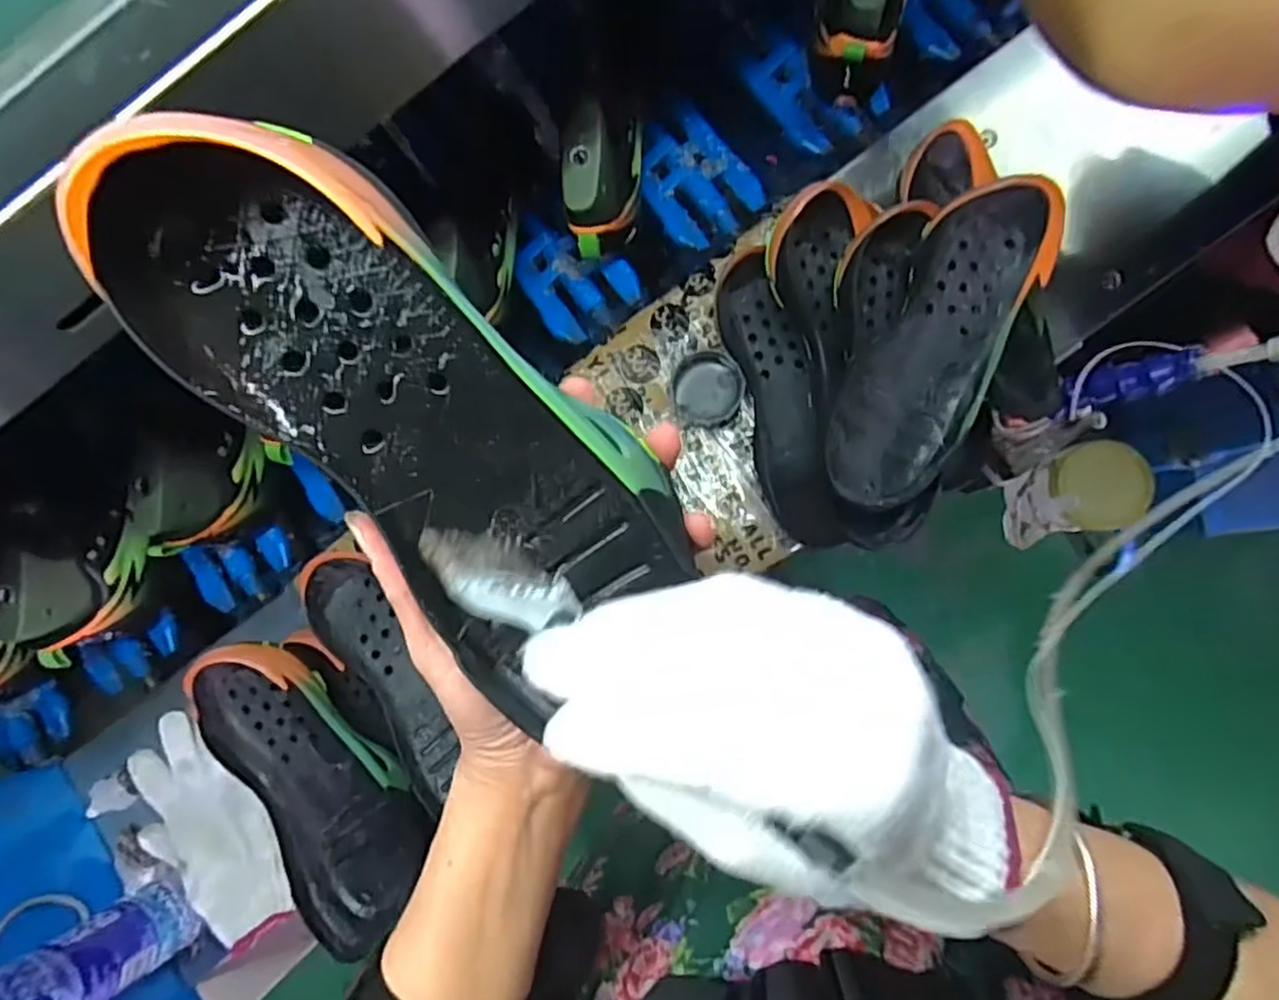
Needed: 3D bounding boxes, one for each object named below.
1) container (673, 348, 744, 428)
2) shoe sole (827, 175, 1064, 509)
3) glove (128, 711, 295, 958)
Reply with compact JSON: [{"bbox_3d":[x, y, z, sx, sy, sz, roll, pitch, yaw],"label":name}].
[{"bbox_3d":[0.058,-0.092,0.592,0.058,0.024,0.059,0,87,7],"label":"container"},{"bbox_3d":[0.196,-0.101,0.466,0.086,0.032,0.232,28,91,8],"label":"shoe sole"},{"bbox_3d":[-0.381,0.291,0.614,0.199,0.033,0.108,40,93,8],"label":"glove"}]

